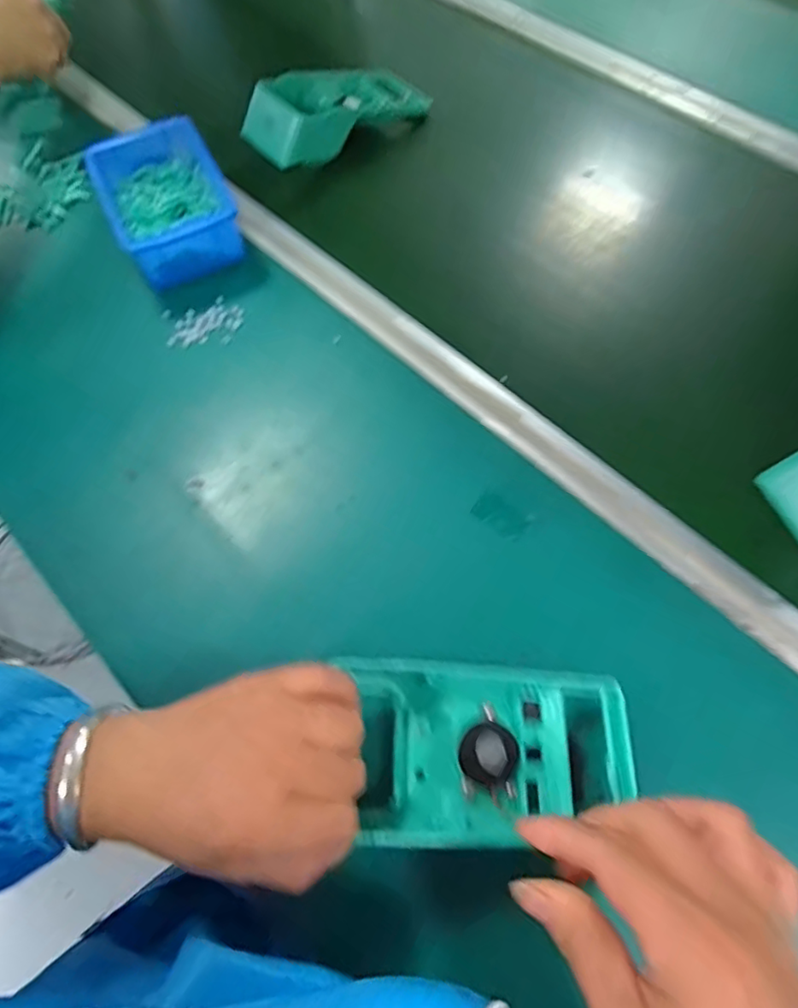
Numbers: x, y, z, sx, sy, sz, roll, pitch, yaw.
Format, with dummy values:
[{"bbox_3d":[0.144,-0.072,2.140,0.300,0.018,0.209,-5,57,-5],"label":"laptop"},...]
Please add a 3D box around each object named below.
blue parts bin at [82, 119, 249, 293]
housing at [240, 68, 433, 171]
[{"bbox_3d":[-0.206,-0.268,0.515,0.104,0.053,0.151,-26,66,-10],"label":"blue parts bin"},{"bbox_3d":[-0.063,-0.403,0.587,0.202,0.055,0.083,-33,67,-23],"label":"housing"}]

